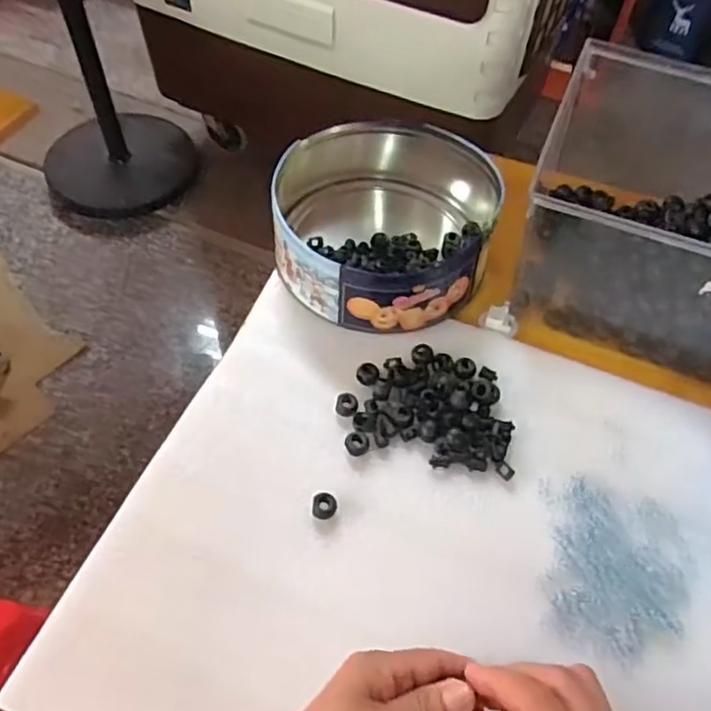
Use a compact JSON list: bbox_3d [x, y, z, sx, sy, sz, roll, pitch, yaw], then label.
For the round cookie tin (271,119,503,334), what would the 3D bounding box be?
[{"bbox_3d":[0.026,-0.105,0.537,0.172,0.060,0.167,12,57,5],"label":"round cookie tin"}]

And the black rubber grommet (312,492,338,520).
[{"bbox_3d":[-0.021,0.104,0.430,0.016,0.010,0.017,8,56,2],"label":"black rubber grommet"}]

